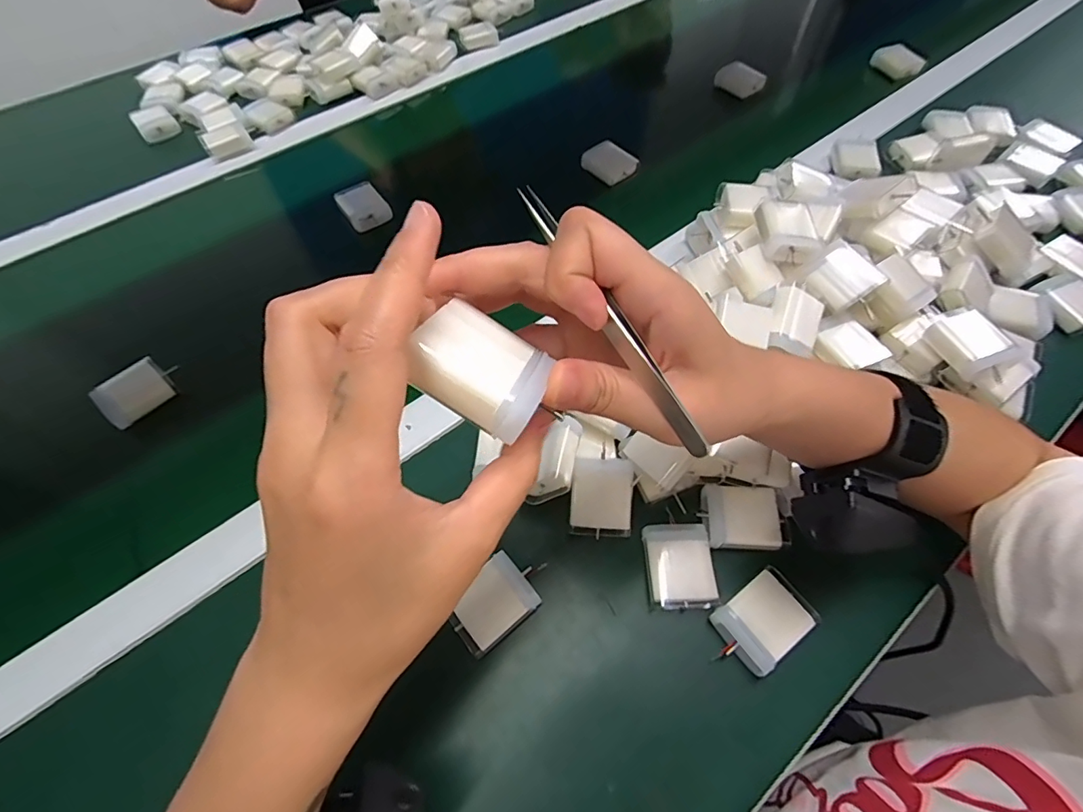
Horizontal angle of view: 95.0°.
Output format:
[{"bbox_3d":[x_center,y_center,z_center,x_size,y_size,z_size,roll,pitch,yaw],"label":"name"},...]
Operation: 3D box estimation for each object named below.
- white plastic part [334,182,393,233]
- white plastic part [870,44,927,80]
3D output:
[{"bbox_3d":[-0.188,-0.211,0.521,0.043,0.019,0.054,-32,64,-16],"label":"white plastic part"},{"bbox_3d":[0.453,-0.440,0.635,0.014,0.028,0.065,-32,64,-16],"label":"white plastic part"}]

